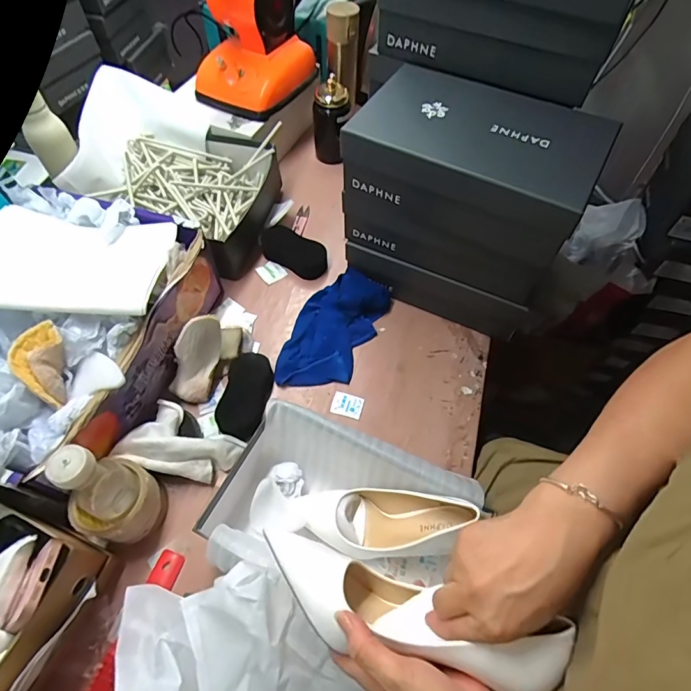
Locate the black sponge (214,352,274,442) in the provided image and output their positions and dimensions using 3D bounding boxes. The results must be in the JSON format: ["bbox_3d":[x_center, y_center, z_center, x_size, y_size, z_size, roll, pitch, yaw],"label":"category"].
[{"bbox_3d":[-0.148,0.073,0.644,0.064,0.028,0.127,10,59,5],"label":"black sponge"}]

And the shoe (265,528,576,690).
[{"bbox_3d":[0.047,0.220,0.350,0.232,0.076,0.066,10,58,25],"label":"shoe"}]

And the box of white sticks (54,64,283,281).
[{"bbox_3d":[-0.322,-0.319,0.809,0.396,0.155,0.294,22,61,12],"label":"box of white sticks"}]

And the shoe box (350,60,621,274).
[{"bbox_3d":[0.167,-0.247,0.571,0.296,0.103,0.180,28,62,15],"label":"shoe box"}]

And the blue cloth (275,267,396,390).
[{"bbox_3d":[-0.023,-0.026,0.703,0.133,0.042,0.223,22,61,12],"label":"blue cloth"}]

